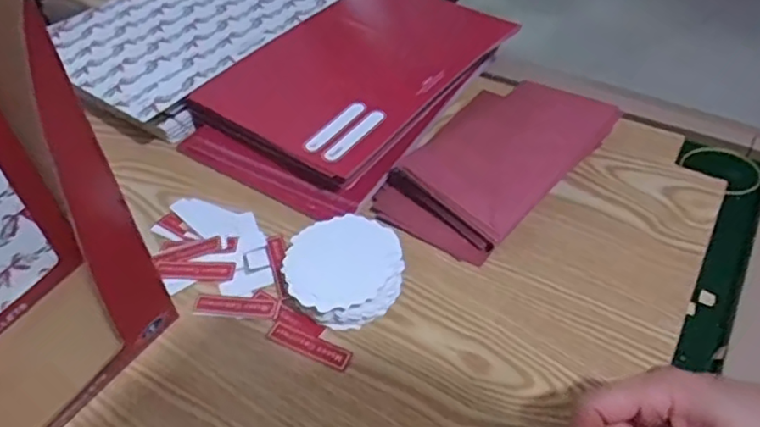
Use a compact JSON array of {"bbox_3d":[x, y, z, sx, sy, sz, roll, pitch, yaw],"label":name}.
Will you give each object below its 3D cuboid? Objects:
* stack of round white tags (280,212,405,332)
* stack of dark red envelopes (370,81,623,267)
[{"bbox_3d":[-0.025,0.040,0.426,0.079,0.032,0.076,-14,48,-11],"label":"stack of round white tags"},{"bbox_3d":[0.095,-0.047,0.495,0.125,0.035,0.190,28,54,25],"label":"stack of dark red envelopes"}]

